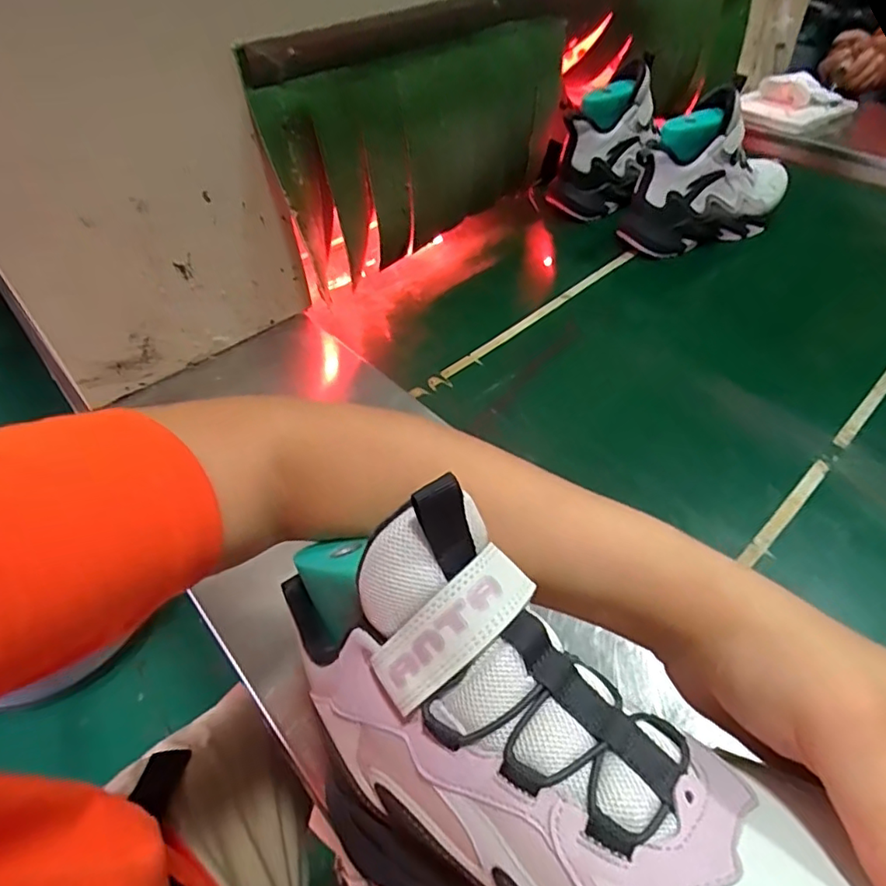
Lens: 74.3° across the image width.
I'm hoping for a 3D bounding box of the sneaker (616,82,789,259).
[{"bbox_3d":[0.336,-0.331,0.710,0.225,0.144,0.084,-27,50,-21],"label":"sneaker"}]

